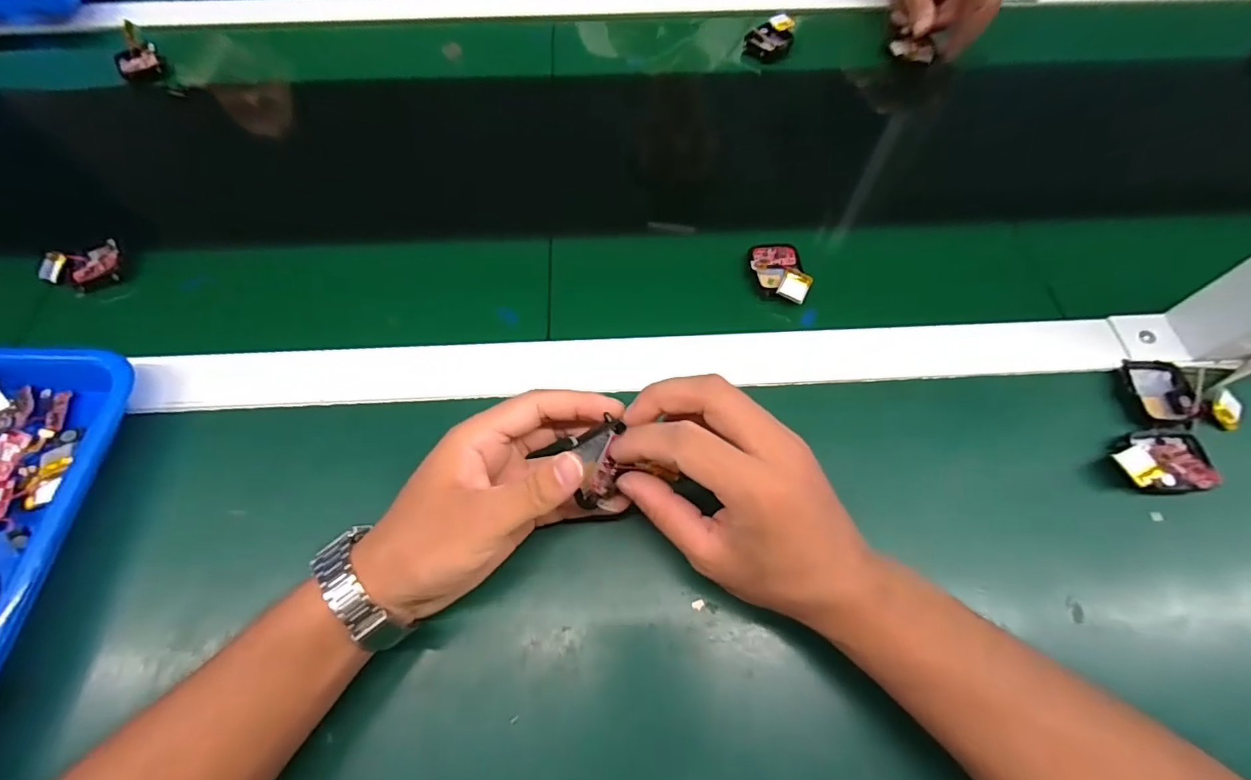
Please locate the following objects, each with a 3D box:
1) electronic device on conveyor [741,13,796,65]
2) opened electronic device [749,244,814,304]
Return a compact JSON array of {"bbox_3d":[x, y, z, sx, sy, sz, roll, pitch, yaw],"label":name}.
[{"bbox_3d":[0.142,-0.346,0.523,0.044,0.021,0.050,17,64,7],"label":"electronic device on conveyor"},{"bbox_3d":[0.113,-0.085,0.389,0.037,0.015,0.055,-8,63,-5],"label":"opened electronic device"}]

